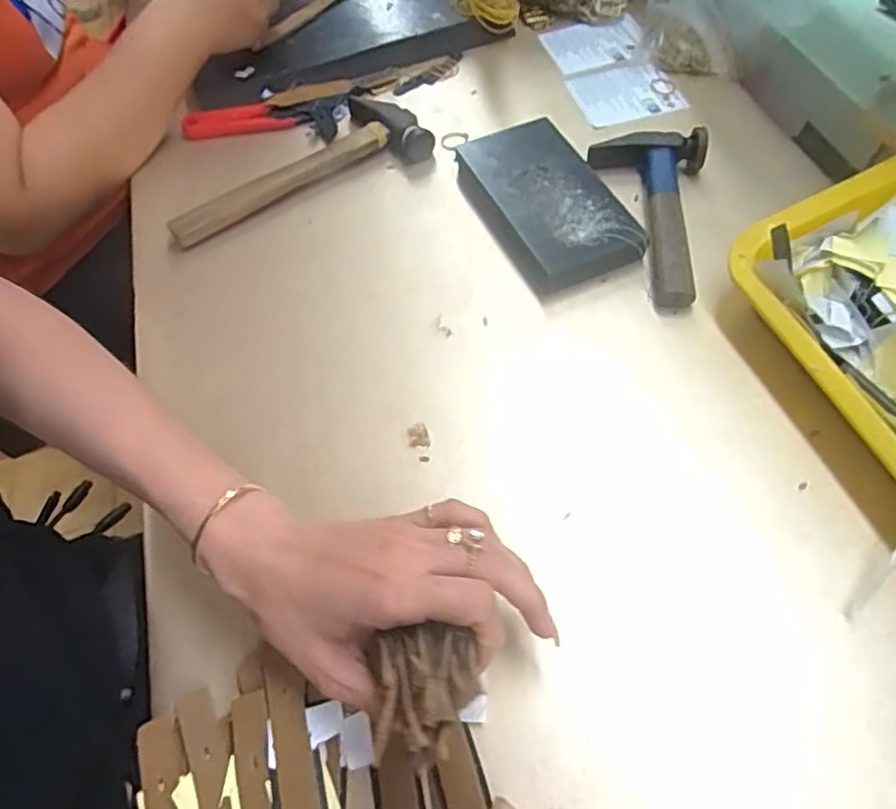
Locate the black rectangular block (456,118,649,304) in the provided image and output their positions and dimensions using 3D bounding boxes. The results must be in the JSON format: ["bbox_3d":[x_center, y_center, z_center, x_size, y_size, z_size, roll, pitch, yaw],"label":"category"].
[{"bbox_3d":[0.072,-0.150,0.474,0.083,0.025,0.154,-23,59,-9],"label":"black rectangular block"}]

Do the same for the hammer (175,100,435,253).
[{"bbox_3d":[-0.126,-0.199,0.521,0.215,0.027,0.084,-23,59,-10],"label":"hammer"}]

